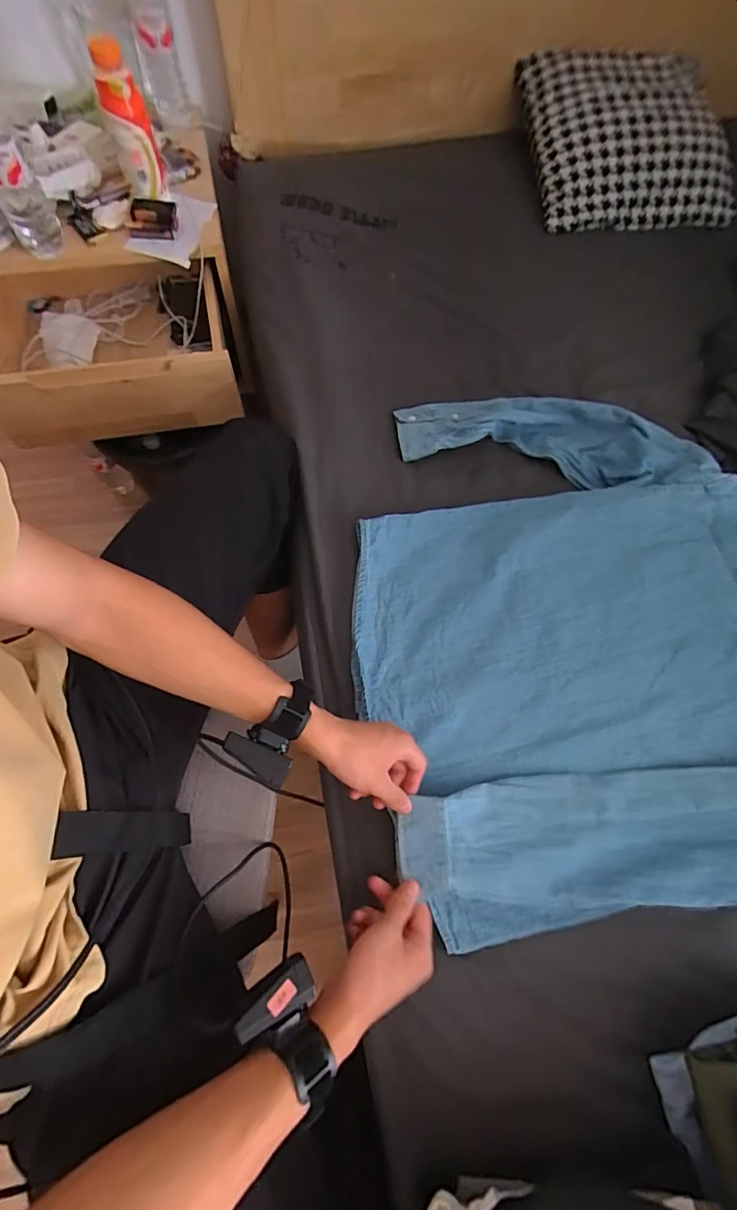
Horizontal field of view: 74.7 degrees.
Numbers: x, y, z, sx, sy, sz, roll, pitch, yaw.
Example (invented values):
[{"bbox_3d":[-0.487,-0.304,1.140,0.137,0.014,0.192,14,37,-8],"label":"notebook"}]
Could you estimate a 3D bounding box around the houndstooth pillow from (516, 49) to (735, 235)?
[{"bbox_3d":[0.496,-0.881,0.914,0.389,0.082,0.319,-7,96,-1],"label":"houndstooth pillow"}]

